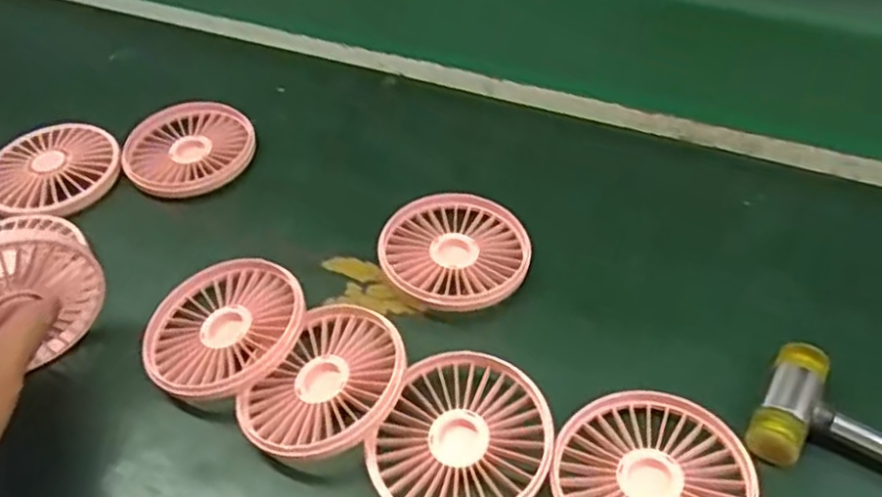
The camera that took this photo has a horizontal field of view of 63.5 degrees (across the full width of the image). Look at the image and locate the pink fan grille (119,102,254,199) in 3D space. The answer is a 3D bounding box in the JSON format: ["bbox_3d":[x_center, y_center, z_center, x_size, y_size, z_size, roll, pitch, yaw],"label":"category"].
[{"bbox_3d":[-0.179,-0.070,0.509,0.086,0.022,0.086,-2,49,3],"label":"pink fan grille"}]

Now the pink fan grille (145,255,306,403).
[{"bbox_3d":[-0.119,0.045,0.398,0.085,0.028,0.088,-2,49,3],"label":"pink fan grille"}]

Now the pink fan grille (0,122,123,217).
[{"bbox_3d":[-0.268,-0.054,0.493,0.085,0.023,0.086,-2,49,3],"label":"pink fan grille"}]

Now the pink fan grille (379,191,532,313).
[{"bbox_3d":[0.009,-0.002,0.433,0.086,0.019,0.095,-3,49,2],"label":"pink fan grille"}]

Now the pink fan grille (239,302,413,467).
[{"bbox_3d":[-0.057,0.068,0.363,0.073,0.015,0.086,19,54,34],"label":"pink fan grille"}]

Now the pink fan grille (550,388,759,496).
[{"bbox_3d":[0.096,0.103,0.327,0.084,0.015,0.087,-2,49,3],"label":"pink fan grille"}]

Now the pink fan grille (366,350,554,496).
[{"bbox_3d":[0.011,0.094,0.345,0.080,0.020,0.085,-2,49,3],"label":"pink fan grille"}]

